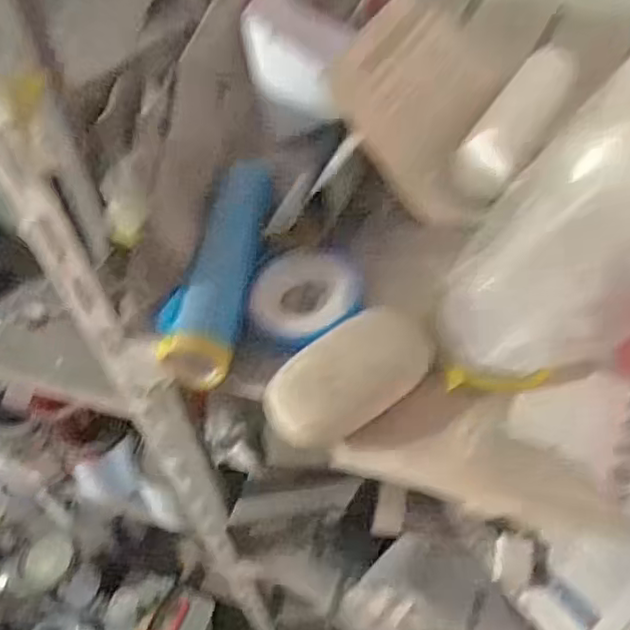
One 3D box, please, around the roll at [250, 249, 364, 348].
[{"bbox_3d":[-0.006,-0.011,0.399,0.065,0.029,0.057,-20,51,-13],"label":"roll"}]

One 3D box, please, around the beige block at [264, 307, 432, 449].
[{"bbox_3d":[0.020,0.031,0.359,0.103,0.025,0.052,-30,54,-20],"label":"beige block"}]

